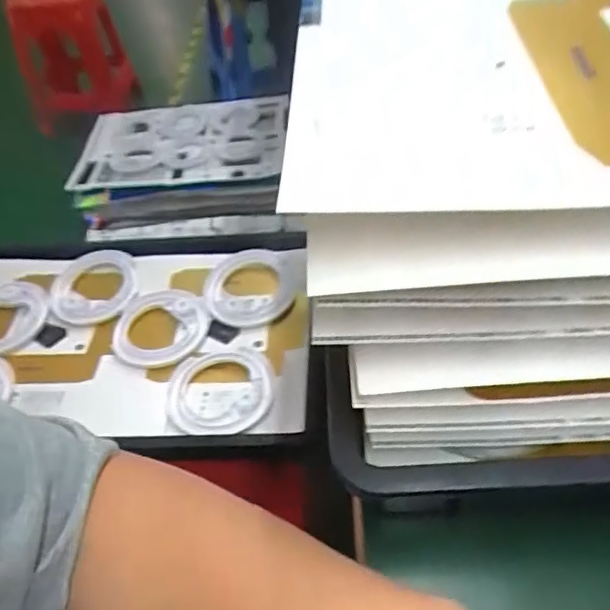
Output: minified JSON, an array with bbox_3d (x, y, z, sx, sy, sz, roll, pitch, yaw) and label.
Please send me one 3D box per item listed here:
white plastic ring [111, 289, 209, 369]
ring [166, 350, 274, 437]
[{"bbox_3d":[-0.201,0.030,0.772,0.129,0.027,0.116,-11,48,-4],"label":"white plastic ring"},{"bbox_3d":[-0.106,0.108,0.699,0.131,0.017,0.126,-3,48,3],"label":"ring"}]

